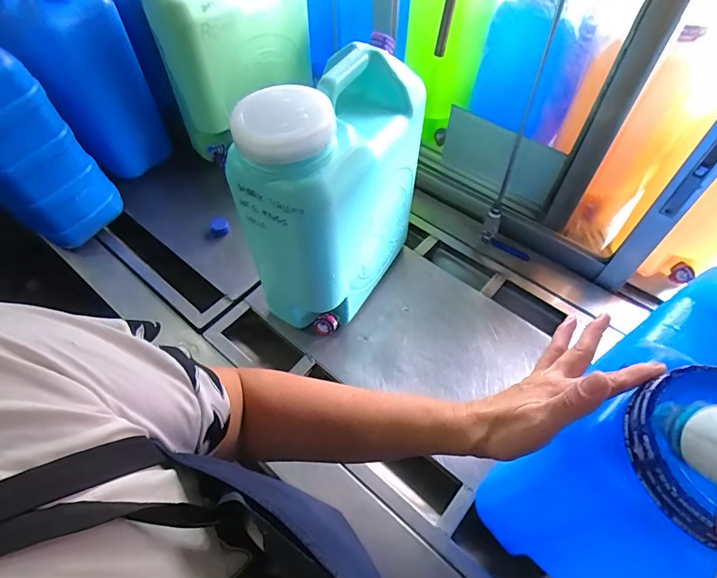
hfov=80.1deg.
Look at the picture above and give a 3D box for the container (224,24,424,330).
[{"bbox_3d":[-0.029,-0.149,0.687,0.152,0.390,0.303,26,59,18],"label":"container"}]

